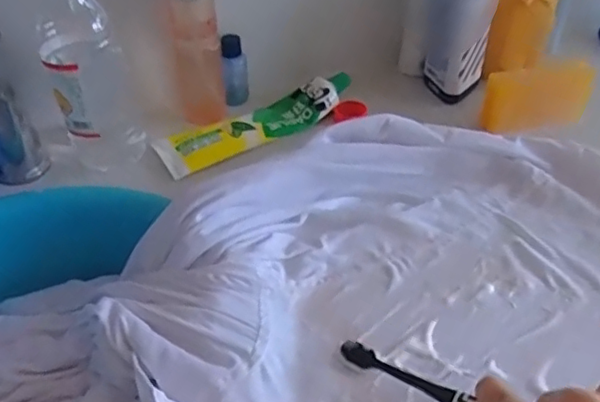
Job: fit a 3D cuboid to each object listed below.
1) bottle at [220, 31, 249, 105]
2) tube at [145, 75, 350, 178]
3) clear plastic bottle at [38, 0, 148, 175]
[{"bbox_3d":[-0.065,-0.131,0.612,0.024,0.070,0.023,-3,42,-1],"label":"bottle"},{"bbox_3d":[-0.039,-0.080,0.586,0.201,0.027,0.053,-27,48,-25],"label":"tube"},{"bbox_3d":[-0.178,-0.126,0.506,0.072,0.211,0.057,-16,44,-16],"label":"clear plastic bottle"}]

